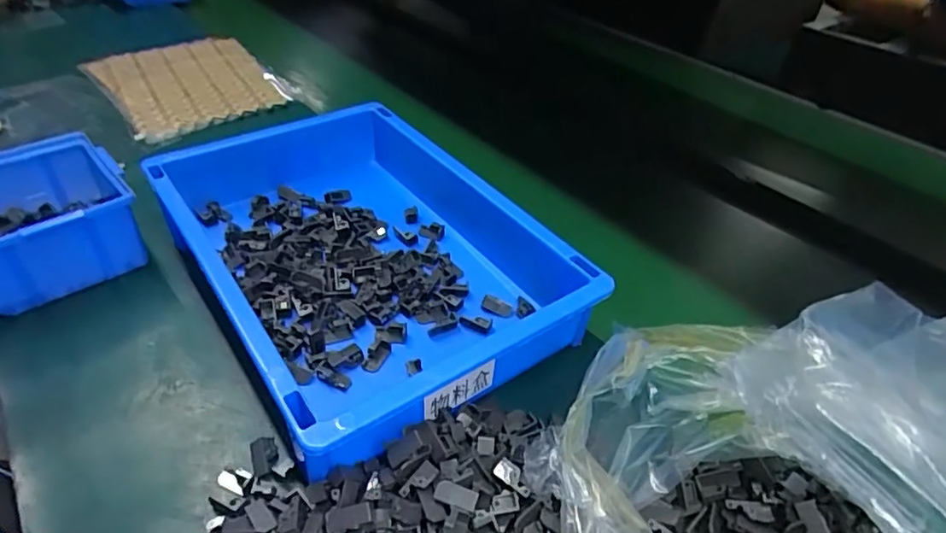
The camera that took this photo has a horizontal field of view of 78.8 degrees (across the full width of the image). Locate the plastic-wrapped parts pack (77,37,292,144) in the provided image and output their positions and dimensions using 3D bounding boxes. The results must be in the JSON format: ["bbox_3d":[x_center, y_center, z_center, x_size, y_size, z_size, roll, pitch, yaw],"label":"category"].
[{"bbox_3d":[-0.330,-0.212,0.670,0.173,0.008,0.196,-27,55,-29],"label":"plastic-wrapped parts pack"}]

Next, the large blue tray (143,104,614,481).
[{"bbox_3d":[-0.082,-0.017,0.422,0.215,0.062,0.301,-21,45,-32],"label":"large blue tray"}]

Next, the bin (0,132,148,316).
[{"bbox_3d":[-0.318,-0.028,0.424,0.118,0.077,0.112,-23,47,-33],"label":"bin"}]

